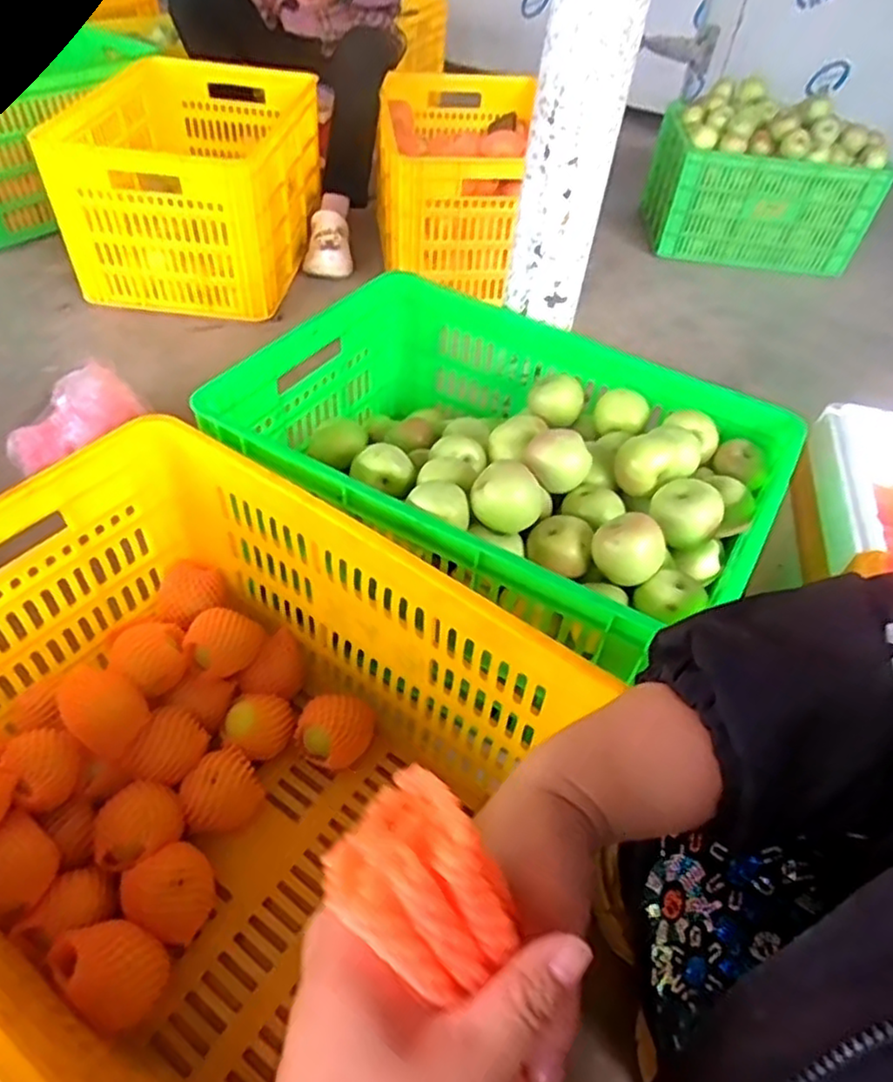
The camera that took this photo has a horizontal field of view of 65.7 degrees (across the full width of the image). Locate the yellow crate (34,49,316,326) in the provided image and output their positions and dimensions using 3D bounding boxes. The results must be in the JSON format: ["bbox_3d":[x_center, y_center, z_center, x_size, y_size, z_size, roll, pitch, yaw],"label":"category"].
[{"bbox_3d":[-0.539,-0.775,1.515,0.425,0.324,0.505,8,47,1],"label":"yellow crate"}]

